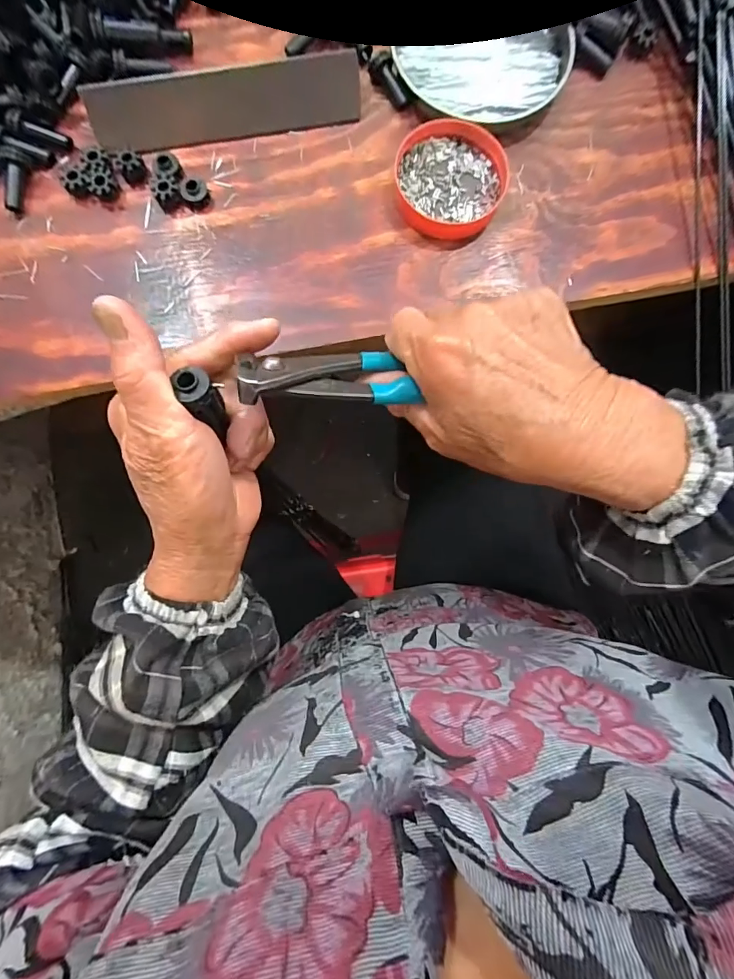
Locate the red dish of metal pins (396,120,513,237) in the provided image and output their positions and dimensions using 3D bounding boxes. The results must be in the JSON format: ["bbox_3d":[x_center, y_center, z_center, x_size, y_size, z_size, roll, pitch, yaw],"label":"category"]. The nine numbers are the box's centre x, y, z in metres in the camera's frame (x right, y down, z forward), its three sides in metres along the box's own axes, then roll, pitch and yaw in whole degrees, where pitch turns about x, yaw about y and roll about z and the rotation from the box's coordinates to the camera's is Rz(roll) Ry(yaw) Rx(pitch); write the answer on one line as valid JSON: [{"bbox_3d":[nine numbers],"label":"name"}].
[{"bbox_3d":[0.060,-0.225,0.322,0.080,0.021,0.076,0,82,-1],"label":"red dish of metal pins"}]

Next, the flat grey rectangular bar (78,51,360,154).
[{"bbox_3d":[-0.097,-0.273,0.311,0.185,0.039,0.007,-13,43,-5],"label":"flat grey rectangular bar"}]

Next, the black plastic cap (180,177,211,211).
[{"bbox_3d":[-0.122,-0.210,0.311,0.018,0.008,0.020,-19,83,-3],"label":"black plastic cap"}]

